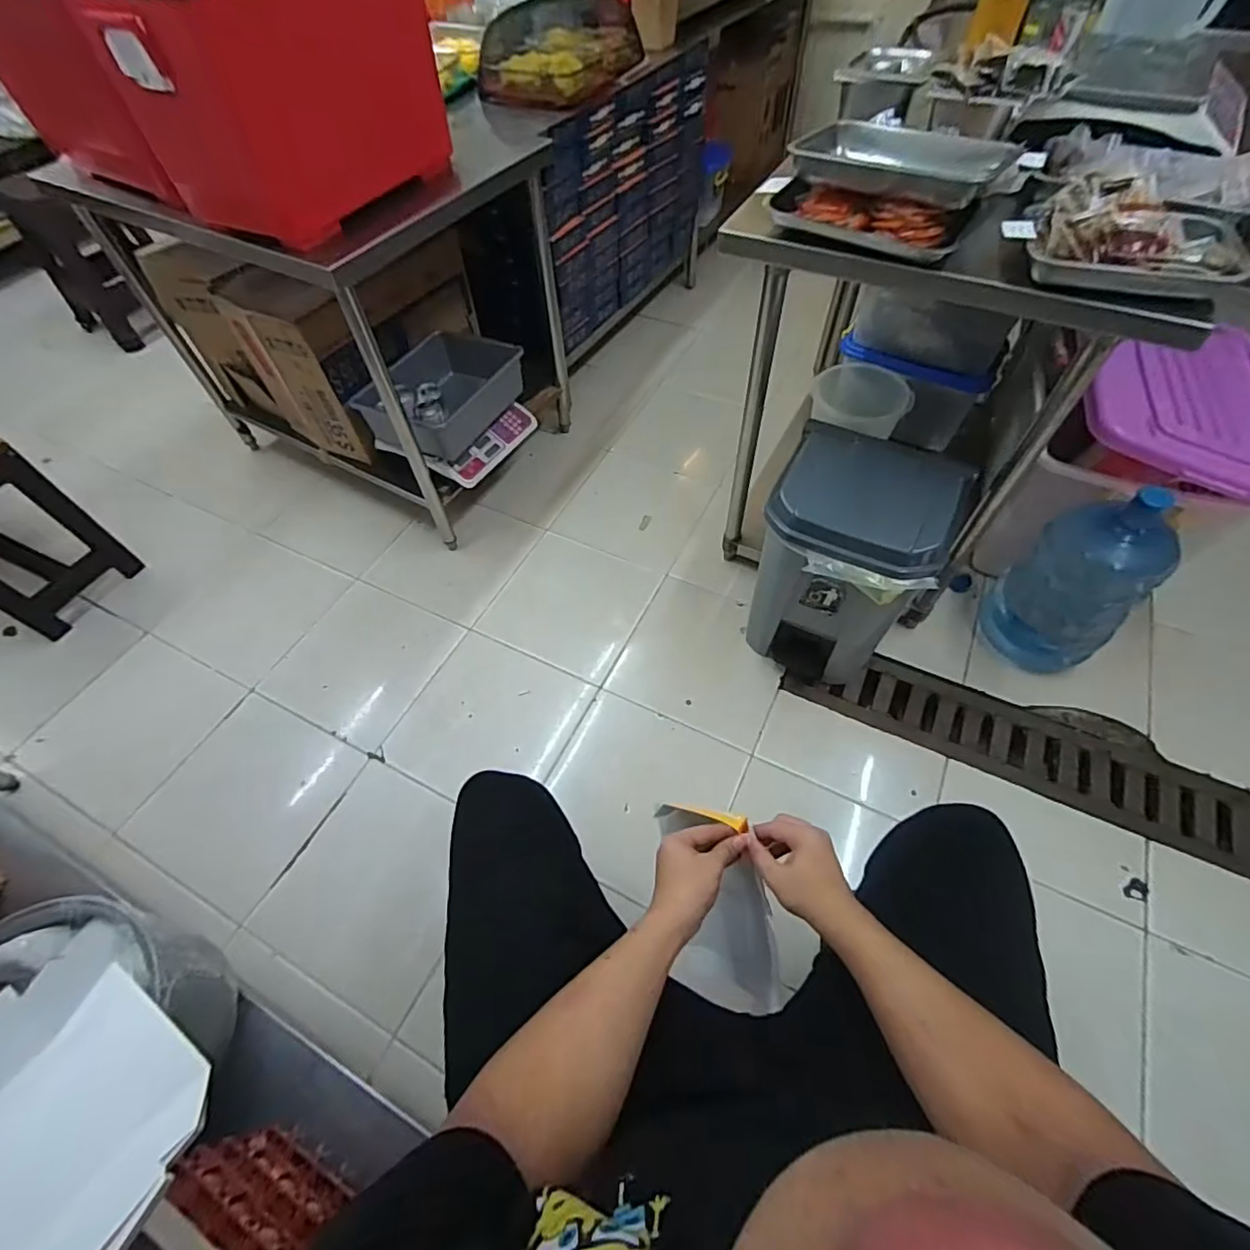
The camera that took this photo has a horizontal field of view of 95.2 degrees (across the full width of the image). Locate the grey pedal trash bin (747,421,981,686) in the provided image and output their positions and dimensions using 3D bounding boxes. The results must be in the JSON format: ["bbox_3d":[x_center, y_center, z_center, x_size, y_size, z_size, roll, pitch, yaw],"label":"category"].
[{"bbox_3d":[0.463,-0.114,1.265,0.328,0.515,0.338,25,62,17],"label":"grey pedal trash bin"}]

